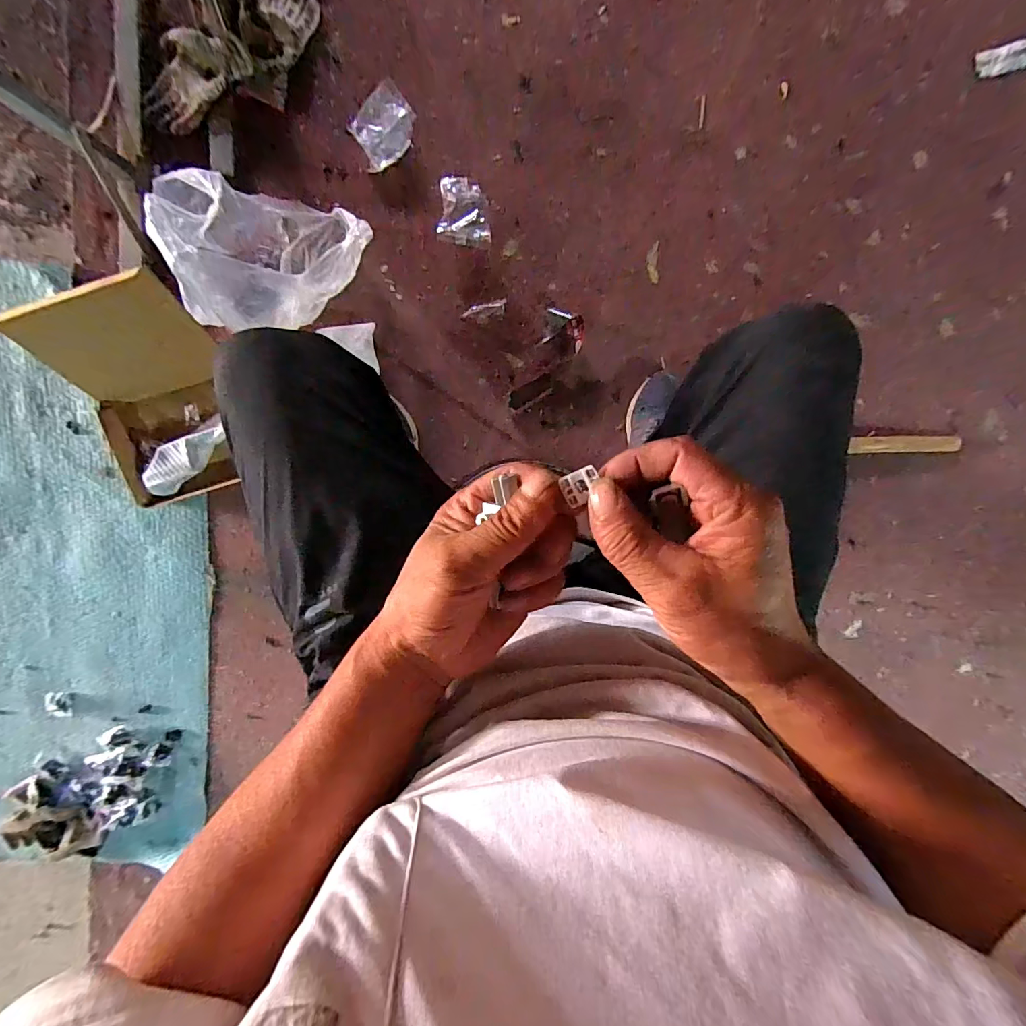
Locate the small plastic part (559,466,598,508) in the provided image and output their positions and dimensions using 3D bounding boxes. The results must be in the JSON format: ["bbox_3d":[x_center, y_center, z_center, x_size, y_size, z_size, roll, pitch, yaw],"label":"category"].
[{"bbox_3d":[0.036,-0.013,0.245,0.019,0.006,0.018,-25,99,2],"label":"small plastic part"}]

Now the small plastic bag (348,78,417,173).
[{"bbox_3d":[-0.218,-0.649,0.797,0.115,0.034,0.087,-44,98,5],"label":"small plastic bag"}]

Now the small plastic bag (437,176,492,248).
[{"bbox_3d":[-0.083,-0.528,0.822,0.091,0.027,0.114,4,99,-2],"label":"small plastic bag"}]

